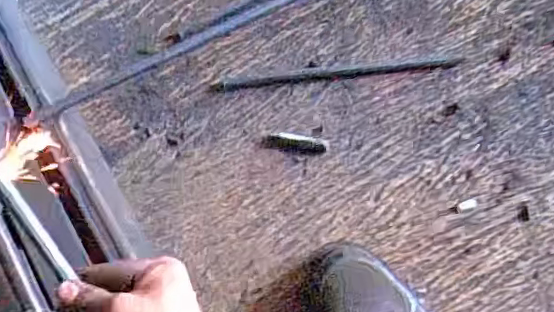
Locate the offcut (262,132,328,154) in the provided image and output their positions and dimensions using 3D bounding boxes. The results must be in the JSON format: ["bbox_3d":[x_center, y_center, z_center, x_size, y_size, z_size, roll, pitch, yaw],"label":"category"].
[{"bbox_3d":[0.020,-0.014,0.617,0.073,0.004,0.019,8,76,3],"label":"offcut"}]

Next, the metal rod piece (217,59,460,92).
[{"bbox_3d":[0.068,-0.095,0.647,0.283,0.005,0.014,-5,75,-1],"label":"metal rod piece"}]

